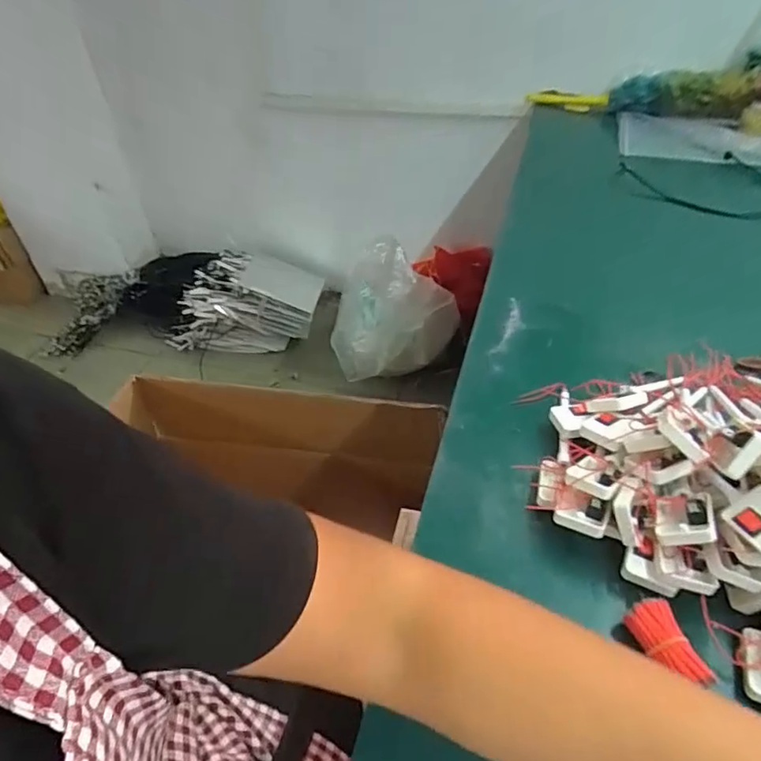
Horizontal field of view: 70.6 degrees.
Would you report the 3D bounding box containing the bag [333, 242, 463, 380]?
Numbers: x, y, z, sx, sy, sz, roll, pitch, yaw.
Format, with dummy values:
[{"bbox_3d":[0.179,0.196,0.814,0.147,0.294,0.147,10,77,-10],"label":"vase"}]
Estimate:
[{"bbox_3d":[0.022,-0.172,1.410,0.300,0.326,0.195,18,47,21],"label":"bag"}]

